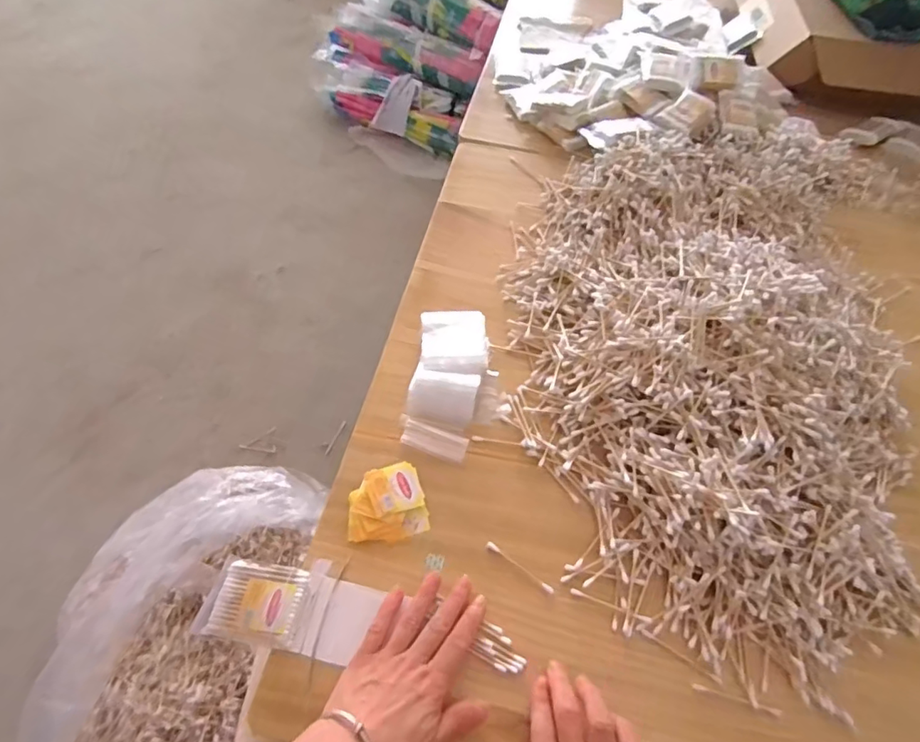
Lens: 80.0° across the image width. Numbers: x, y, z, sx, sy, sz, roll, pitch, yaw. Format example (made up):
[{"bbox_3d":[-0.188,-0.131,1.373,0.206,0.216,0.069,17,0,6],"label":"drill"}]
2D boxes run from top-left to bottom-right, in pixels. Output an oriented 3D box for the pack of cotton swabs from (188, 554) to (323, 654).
[{"bbox_3d":[-0.165,0.189,0.450,0.089,0.013,0.062,11,57,4],"label":"pack of cotton swabs"}]

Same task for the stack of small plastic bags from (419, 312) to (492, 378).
[{"bbox_3d":[-0.006,-0.024,0.582,0.069,0.032,0.081,0,57,-3],"label":"stack of small plastic bags"}]

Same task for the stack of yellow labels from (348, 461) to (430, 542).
[{"bbox_3d":[-0.067,0.121,0.503,0.069,0.014,0.066,-8,57,-8],"label":"stack of yellow labels"}]

